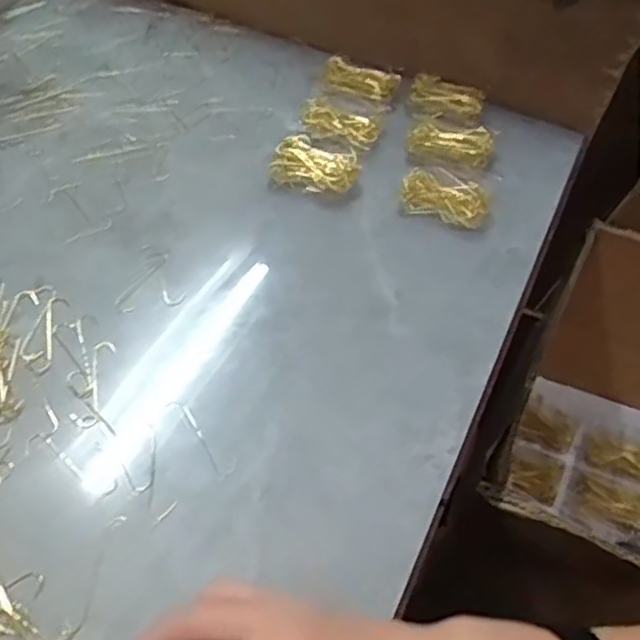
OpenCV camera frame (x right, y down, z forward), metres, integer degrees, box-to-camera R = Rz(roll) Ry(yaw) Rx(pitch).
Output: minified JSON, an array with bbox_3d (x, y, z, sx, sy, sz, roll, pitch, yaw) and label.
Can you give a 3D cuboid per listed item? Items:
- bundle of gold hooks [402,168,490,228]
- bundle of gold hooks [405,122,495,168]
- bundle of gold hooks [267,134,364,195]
[{"bbox_3d":[0.101,-0.097,0.552,0.069,0.022,0.036,23,53,14],"label":"bundle of gold hooks"},{"bbox_3d":[0.113,-0.155,0.594,0.072,0.020,0.042,19,52,11],"label":"bundle of gold hooks"},{"bbox_3d":[-0.004,-0.128,0.569,0.074,0.021,0.050,24,53,15],"label":"bundle of gold hooks"}]

